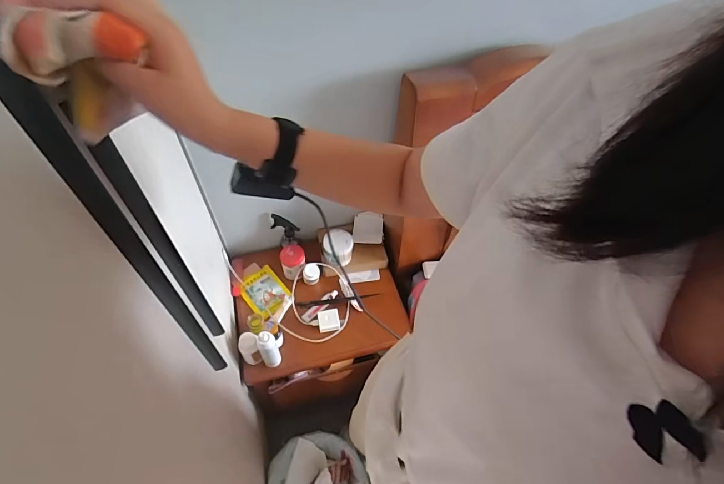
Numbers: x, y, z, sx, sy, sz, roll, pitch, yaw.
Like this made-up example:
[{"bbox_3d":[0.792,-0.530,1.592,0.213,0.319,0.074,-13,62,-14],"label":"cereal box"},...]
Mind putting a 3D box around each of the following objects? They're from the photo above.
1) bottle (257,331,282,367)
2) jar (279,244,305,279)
[{"bbox_3d":[-0.228,0.265,0.944,0.045,0.153,0.040,-20,56,-18],"label":"bottle"},{"bbox_3d":[-0.199,0.058,1.117,0.070,0.081,0.076,-8,53,-9],"label":"jar"}]

